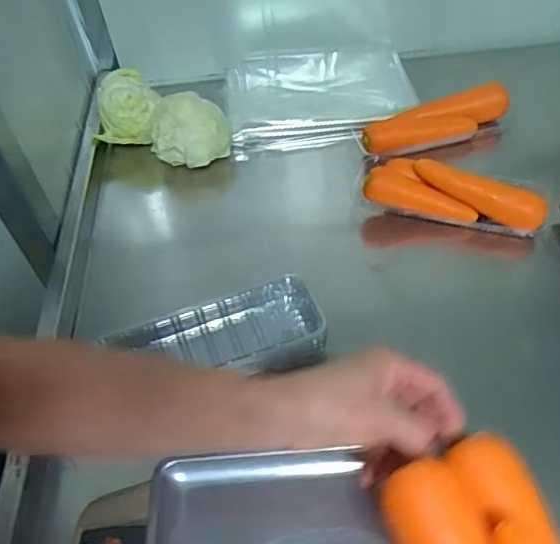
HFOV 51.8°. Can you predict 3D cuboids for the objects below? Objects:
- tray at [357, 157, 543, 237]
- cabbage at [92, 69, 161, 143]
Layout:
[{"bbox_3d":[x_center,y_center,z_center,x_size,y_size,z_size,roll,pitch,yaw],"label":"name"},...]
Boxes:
[{"bbox_3d":[0.217,-0.098,0.725,0.219,0.054,0.064,11,53,15],"label":"tray"},{"bbox_3d":[-0.213,-0.242,0.838,0.090,0.075,0.106,9,53,14],"label":"cabbage"}]

